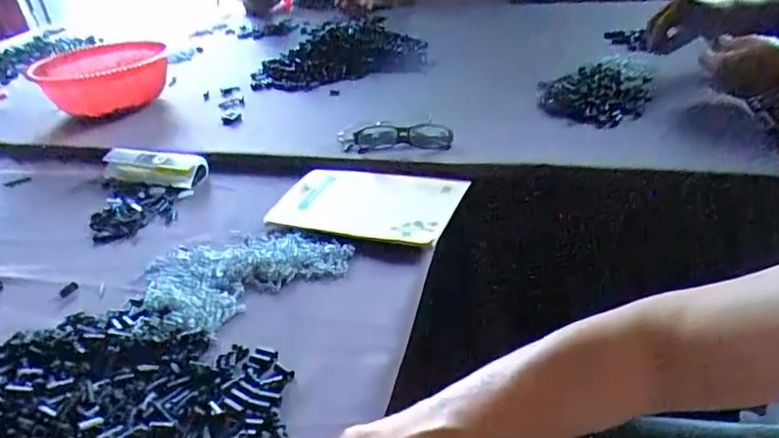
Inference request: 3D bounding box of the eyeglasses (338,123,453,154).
[{"bbox_3d":[0.005,-0.108,0.723,0.151,0.031,0.048,-1,34,9],"label":"eyeglasses"}]

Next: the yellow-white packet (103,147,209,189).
[{"bbox_3d":[-0.335,-0.073,0.774,0.170,0.031,0.046,7,36,21],"label":"yellow-white packet"}]

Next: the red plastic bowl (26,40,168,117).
[{"bbox_3d":[-0.505,-0.244,0.979,0.200,0.103,0.204,-5,33,3],"label":"red plastic bowl"}]

